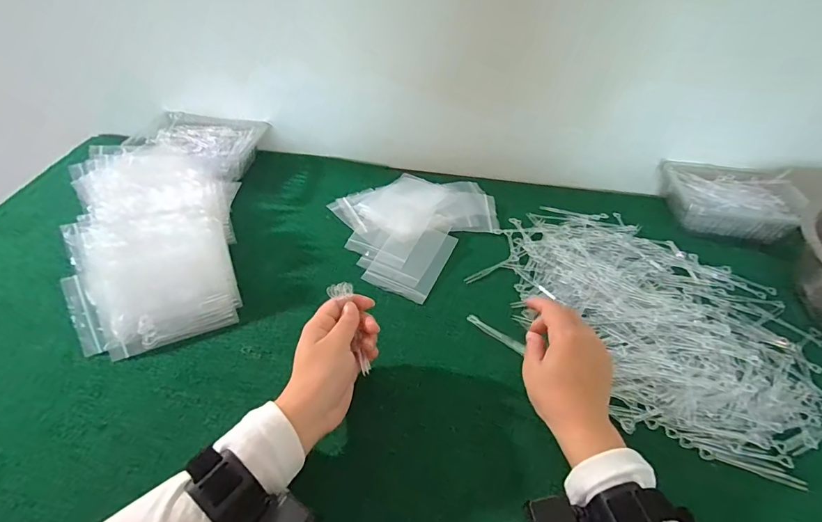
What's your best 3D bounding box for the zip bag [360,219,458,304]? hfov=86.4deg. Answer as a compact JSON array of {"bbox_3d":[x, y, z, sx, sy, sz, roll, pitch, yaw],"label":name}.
[{"bbox_3d":[0.002,-0.005,0.558,0.083,0.010,0.124,18,46,14],"label":"zip bag"}]

